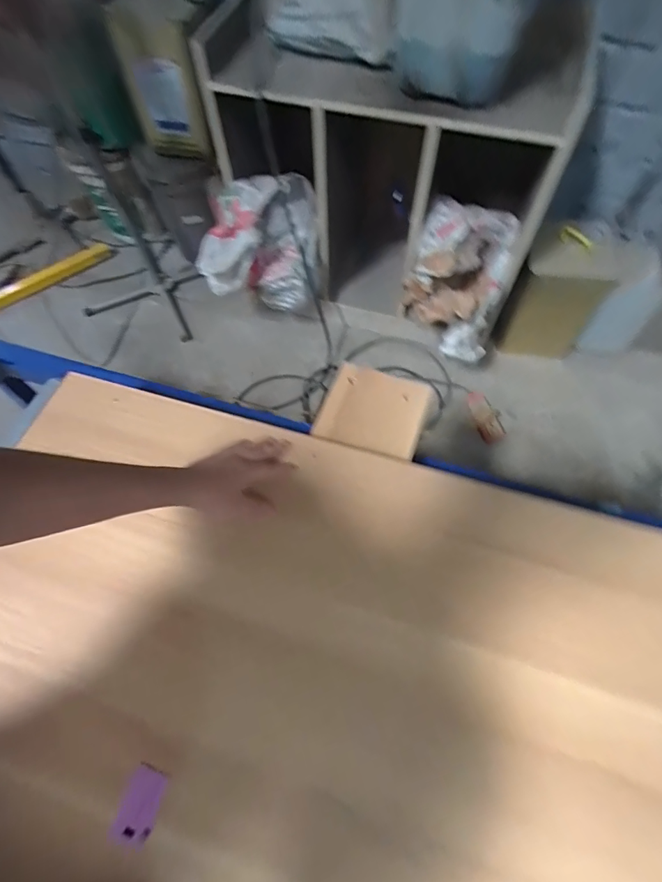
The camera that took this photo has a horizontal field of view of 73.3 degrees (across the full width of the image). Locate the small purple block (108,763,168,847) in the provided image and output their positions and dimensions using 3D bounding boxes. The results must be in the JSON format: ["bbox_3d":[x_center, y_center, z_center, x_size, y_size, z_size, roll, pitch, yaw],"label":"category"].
[{"bbox_3d":[-0.191,0.365,0.446,0.039,0.004,0.059,13,63,8],"label":"small purple block"}]

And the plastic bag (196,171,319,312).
[{"bbox_3d":[-0.224,-0.574,1.342,0.352,0.332,0.217,13,63,8],"label":"plastic bag"}]

